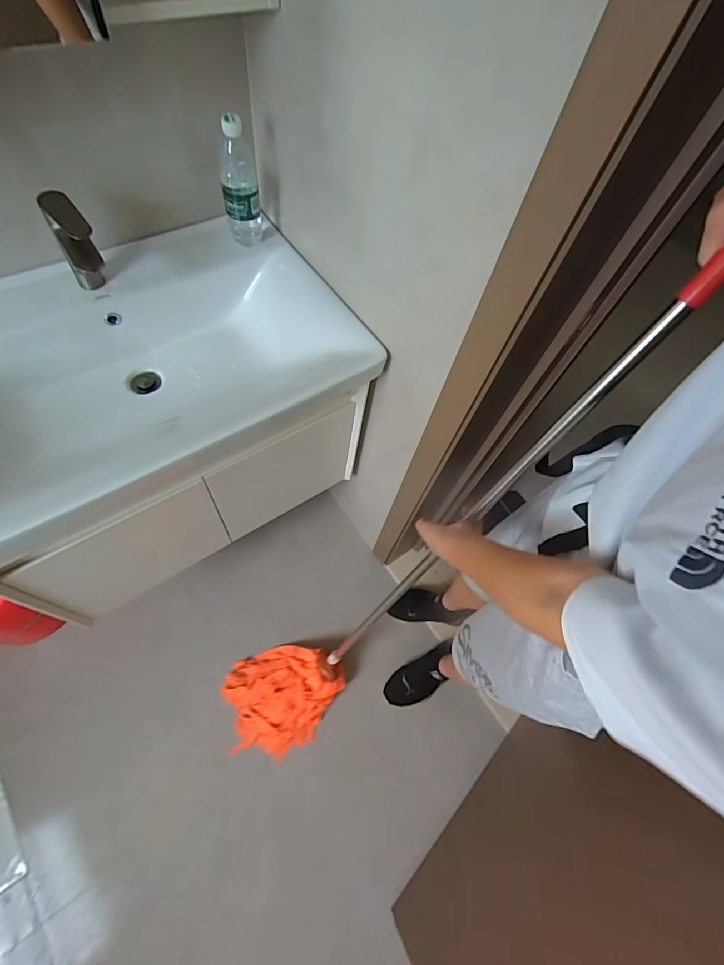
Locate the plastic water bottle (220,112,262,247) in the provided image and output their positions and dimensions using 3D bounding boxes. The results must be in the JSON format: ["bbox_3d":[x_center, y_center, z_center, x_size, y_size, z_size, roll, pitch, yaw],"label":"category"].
[{"bbox_3d":[-0.232,-0.558,0.806,0.078,0.212,0.068,-9,64,-8],"label":"plastic water bottle"}]

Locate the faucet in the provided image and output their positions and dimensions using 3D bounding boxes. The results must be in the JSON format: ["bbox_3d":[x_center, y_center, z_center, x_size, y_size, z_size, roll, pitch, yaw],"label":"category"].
[{"bbox_3d":[-0.459,-0.375,0.716,0.055,0.152,0.126,-38,71,-19],"label":"faucet"}]

